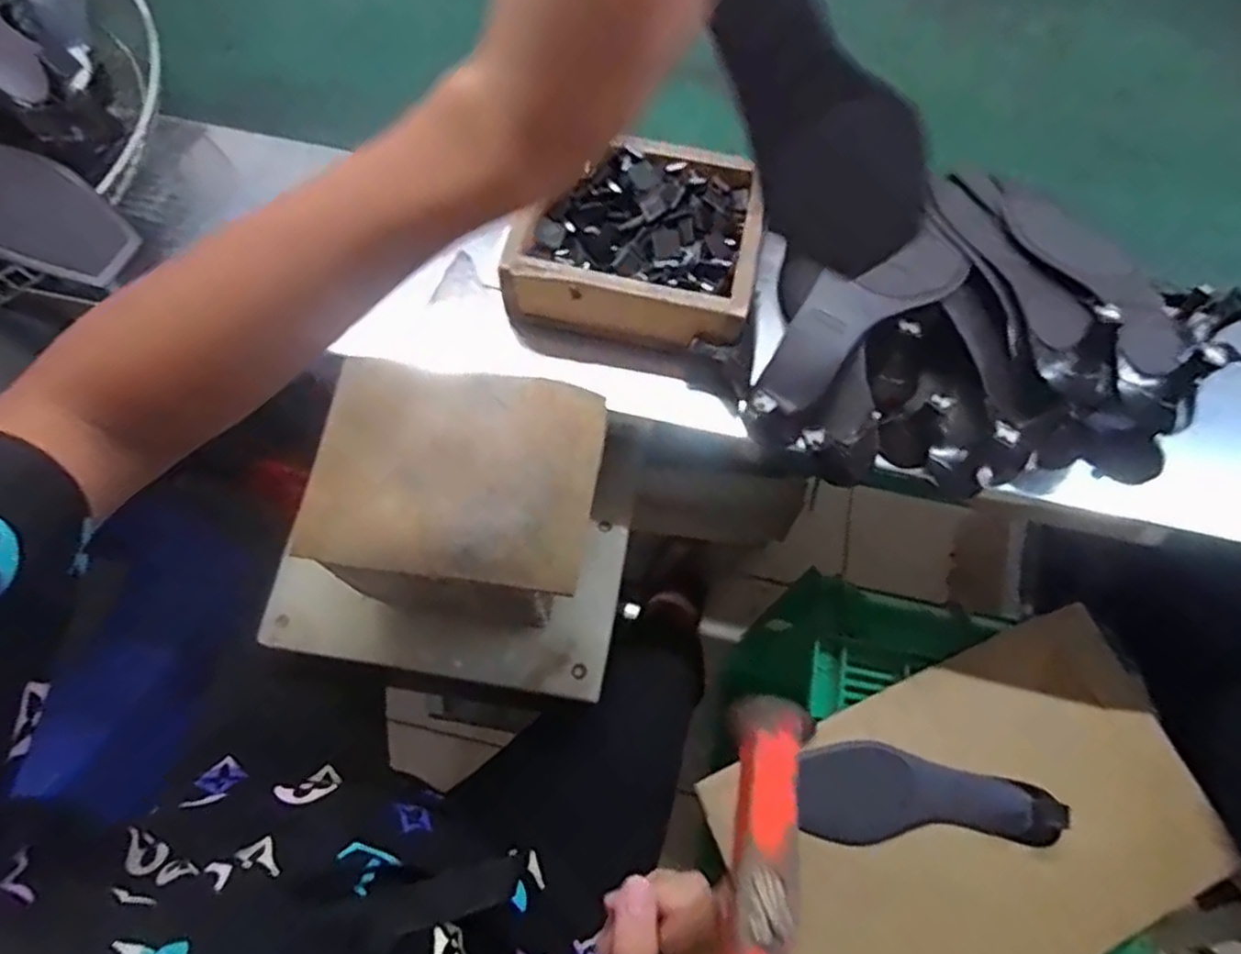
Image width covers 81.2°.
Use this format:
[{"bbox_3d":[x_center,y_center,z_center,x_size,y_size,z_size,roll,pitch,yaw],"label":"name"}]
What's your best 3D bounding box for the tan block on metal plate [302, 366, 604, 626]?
[{"bbox_3d":[-0.110,0.003,0.480,0.181,0.040,0.156,9,67,2],"label":"tan block on metal plate"}]

